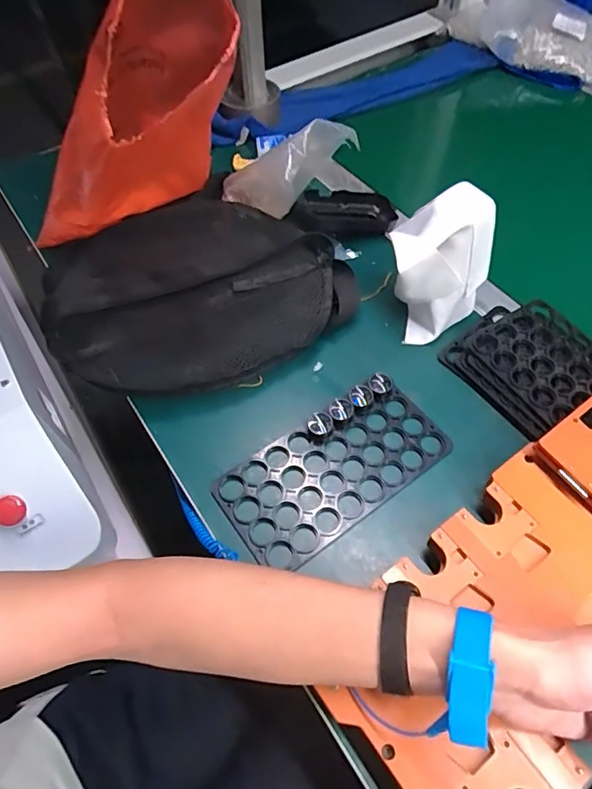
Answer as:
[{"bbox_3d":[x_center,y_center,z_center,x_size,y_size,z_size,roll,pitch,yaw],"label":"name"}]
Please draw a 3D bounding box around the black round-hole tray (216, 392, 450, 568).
[{"bbox_3d":[0.033,0.062,0.443,0.195,0.011,0.101,-32,62,-17],"label":"black round-hole tray"}]

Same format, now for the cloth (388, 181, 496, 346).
[{"bbox_3d":[0.133,-0.123,0.490,0.092,0.125,0.080,-29,61,-15],"label":"cloth"}]

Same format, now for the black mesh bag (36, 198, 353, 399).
[{"bbox_3d":[-0.102,-0.106,0.529,0.307,0.056,0.232,-21,59,-11],"label":"black mesh bag"}]

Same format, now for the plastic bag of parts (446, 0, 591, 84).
[{"bbox_3d":[0.370,-0.593,0.829,0.236,0.067,0.203,19,60,13],"label":"plastic bag of parts"}]

